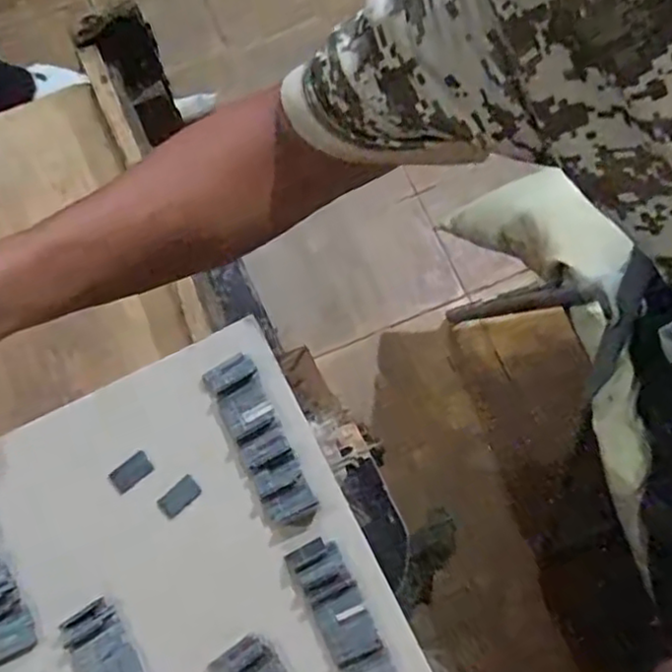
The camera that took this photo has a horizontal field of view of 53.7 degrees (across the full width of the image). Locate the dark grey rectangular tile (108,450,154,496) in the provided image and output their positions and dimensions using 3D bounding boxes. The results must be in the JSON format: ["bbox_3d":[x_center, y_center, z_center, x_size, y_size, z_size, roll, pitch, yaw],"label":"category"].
[{"bbox_3d":[-0.099,0.066,0.319,0.020,0.004,0.012,-38,79,-10],"label":"dark grey rectangular tile"}]

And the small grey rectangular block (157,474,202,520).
[{"bbox_3d":[-0.075,0.077,0.317,0.021,0.004,0.011,-41,79,-11],"label":"small grey rectangular block"}]

